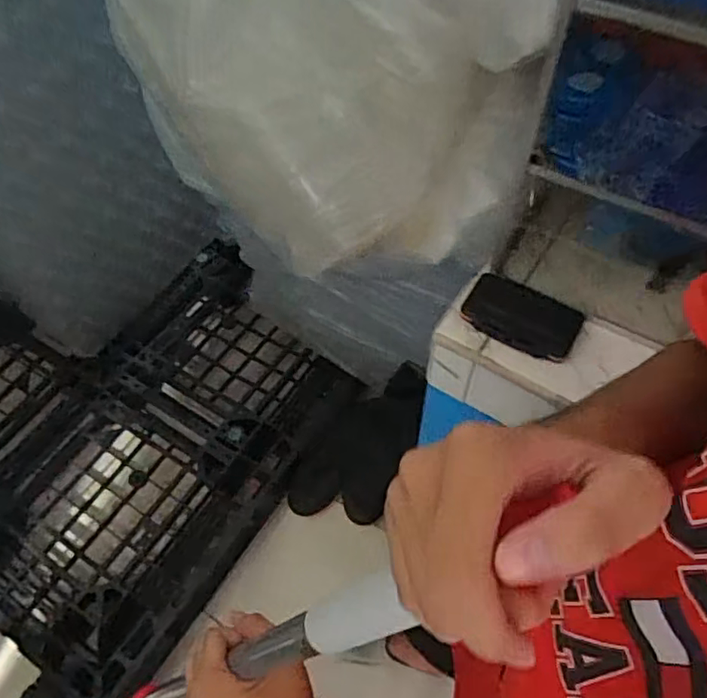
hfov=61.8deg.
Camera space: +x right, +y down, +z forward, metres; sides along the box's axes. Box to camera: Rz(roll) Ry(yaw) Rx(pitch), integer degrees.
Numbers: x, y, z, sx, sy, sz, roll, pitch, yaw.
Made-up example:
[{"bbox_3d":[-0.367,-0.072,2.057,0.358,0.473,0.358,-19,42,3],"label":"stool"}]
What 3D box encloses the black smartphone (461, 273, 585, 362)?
[{"bbox_3d":[0.189,-0.037,0.663,0.124,0.013,0.082,26,60,16],"label":"black smartphone"}]

